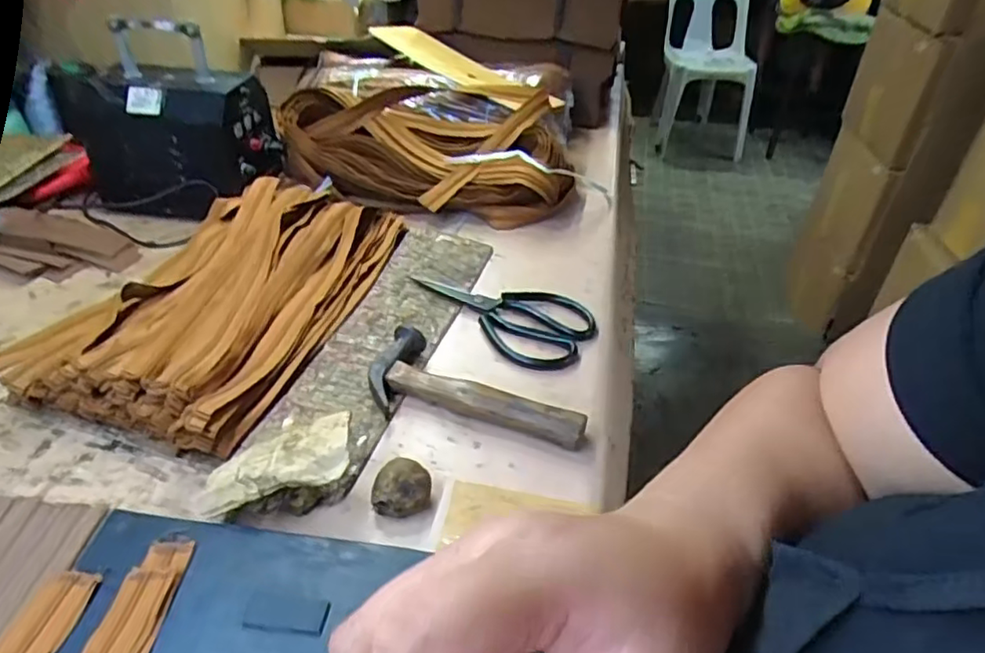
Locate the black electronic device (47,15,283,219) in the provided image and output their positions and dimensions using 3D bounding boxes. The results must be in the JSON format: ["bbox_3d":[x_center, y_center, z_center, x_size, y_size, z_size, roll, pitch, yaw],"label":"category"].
[{"bbox_3d":[-0.388,-0.258,0.778,0.203,0.190,0.156,9,39,7],"label":"black electronic device"}]

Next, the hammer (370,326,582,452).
[{"bbox_3d":[-0.012,0.055,0.564,0.192,0.030,0.084,12,40,11],"label":"hammer"}]

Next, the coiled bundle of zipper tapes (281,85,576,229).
[{"bbox_3d":[-0.081,-0.235,0.849,0.380,0.109,0.168,8,39,7],"label":"coiled bundle of zipper tapes"}]

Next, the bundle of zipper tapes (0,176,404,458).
[{"bbox_3d":[-0.281,-0.050,0.659,0.271,0.051,0.389,13,40,13],"label":"bundle of zipper tapes"}]

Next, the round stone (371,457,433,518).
[{"bbox_3d":[-0.068,0.125,0.479,0.041,0.031,0.039,2,39,-1],"label":"round stone"}]

